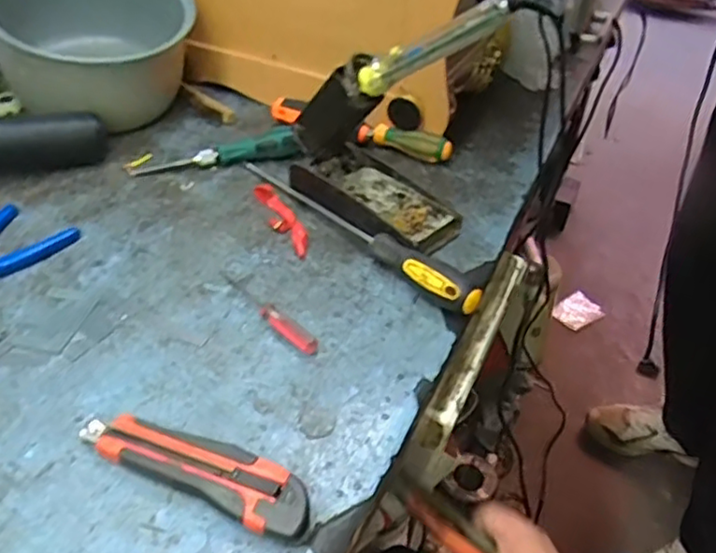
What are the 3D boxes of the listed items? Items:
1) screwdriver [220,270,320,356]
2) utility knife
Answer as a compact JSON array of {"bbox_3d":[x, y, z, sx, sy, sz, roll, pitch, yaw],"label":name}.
[{"bbox_3d":[-0.075,0.025,0.516,0.115,0.012,0.018,33,48,28],"label":"screwdriver"},{"bbox_3d":[-0.100,0.117,0.405,0.156,0.021,0.038,20,44,17],"label":"utility knife"}]

